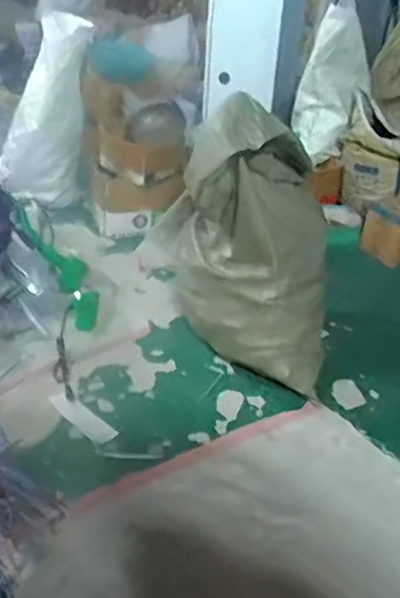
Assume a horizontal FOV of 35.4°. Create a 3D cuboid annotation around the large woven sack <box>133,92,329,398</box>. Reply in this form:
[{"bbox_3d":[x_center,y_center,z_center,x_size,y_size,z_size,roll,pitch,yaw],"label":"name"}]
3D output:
[{"bbox_3d":[0.175,-0.174,1.744,0.440,0.719,0.473,11,31,9],"label":"large woven sack"}]

